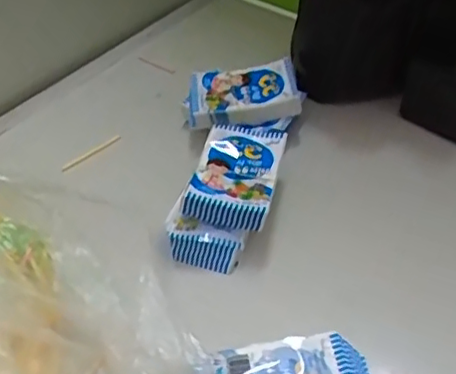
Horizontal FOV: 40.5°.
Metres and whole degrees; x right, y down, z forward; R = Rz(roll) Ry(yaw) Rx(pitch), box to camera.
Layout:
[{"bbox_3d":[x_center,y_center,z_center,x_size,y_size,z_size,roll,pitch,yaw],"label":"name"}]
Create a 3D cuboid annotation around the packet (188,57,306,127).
[{"bbox_3d":[0.016,-0.096,0.629,0.111,0.024,0.072,-6,42,-1],"label":"packet"}]

